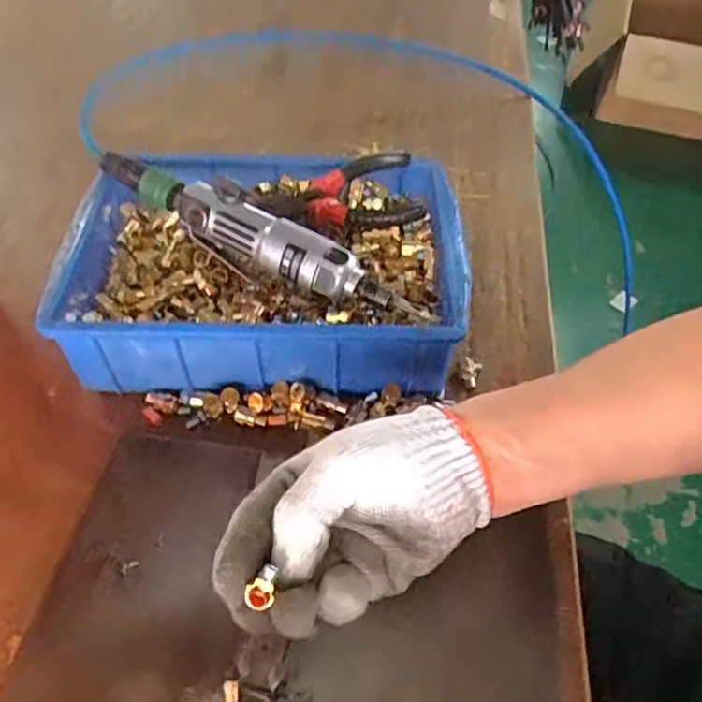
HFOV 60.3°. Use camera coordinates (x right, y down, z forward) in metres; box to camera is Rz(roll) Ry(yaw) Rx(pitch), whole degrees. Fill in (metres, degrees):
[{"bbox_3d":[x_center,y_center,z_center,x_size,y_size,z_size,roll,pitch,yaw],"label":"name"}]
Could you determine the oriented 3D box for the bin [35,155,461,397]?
[{"bbox_3d":[-0.065,-0.064,0.485,0.297,0.098,0.214,2,51,-1],"label":"bin"}]

